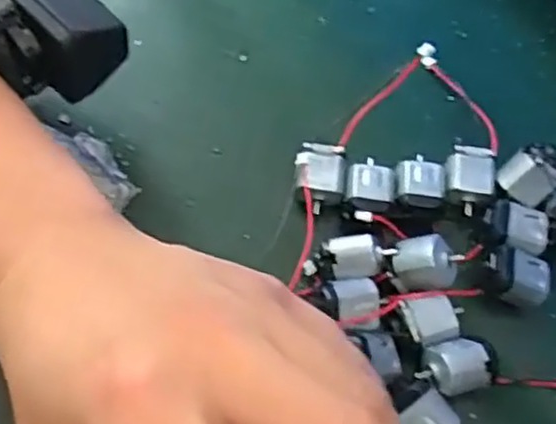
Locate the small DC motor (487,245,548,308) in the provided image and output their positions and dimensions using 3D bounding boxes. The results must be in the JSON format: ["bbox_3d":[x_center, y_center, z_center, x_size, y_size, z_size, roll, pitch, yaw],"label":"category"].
[{"bbox_3d":[0.089,0.025,0.268,0.024,0.019,0.018,16,67,3],"label":"small DC motor"}]

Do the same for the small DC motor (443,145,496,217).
[{"bbox_3d":[0.076,-0.013,0.283,0.019,0.012,0.024,12,67,2],"label":"small DC motor"}]

